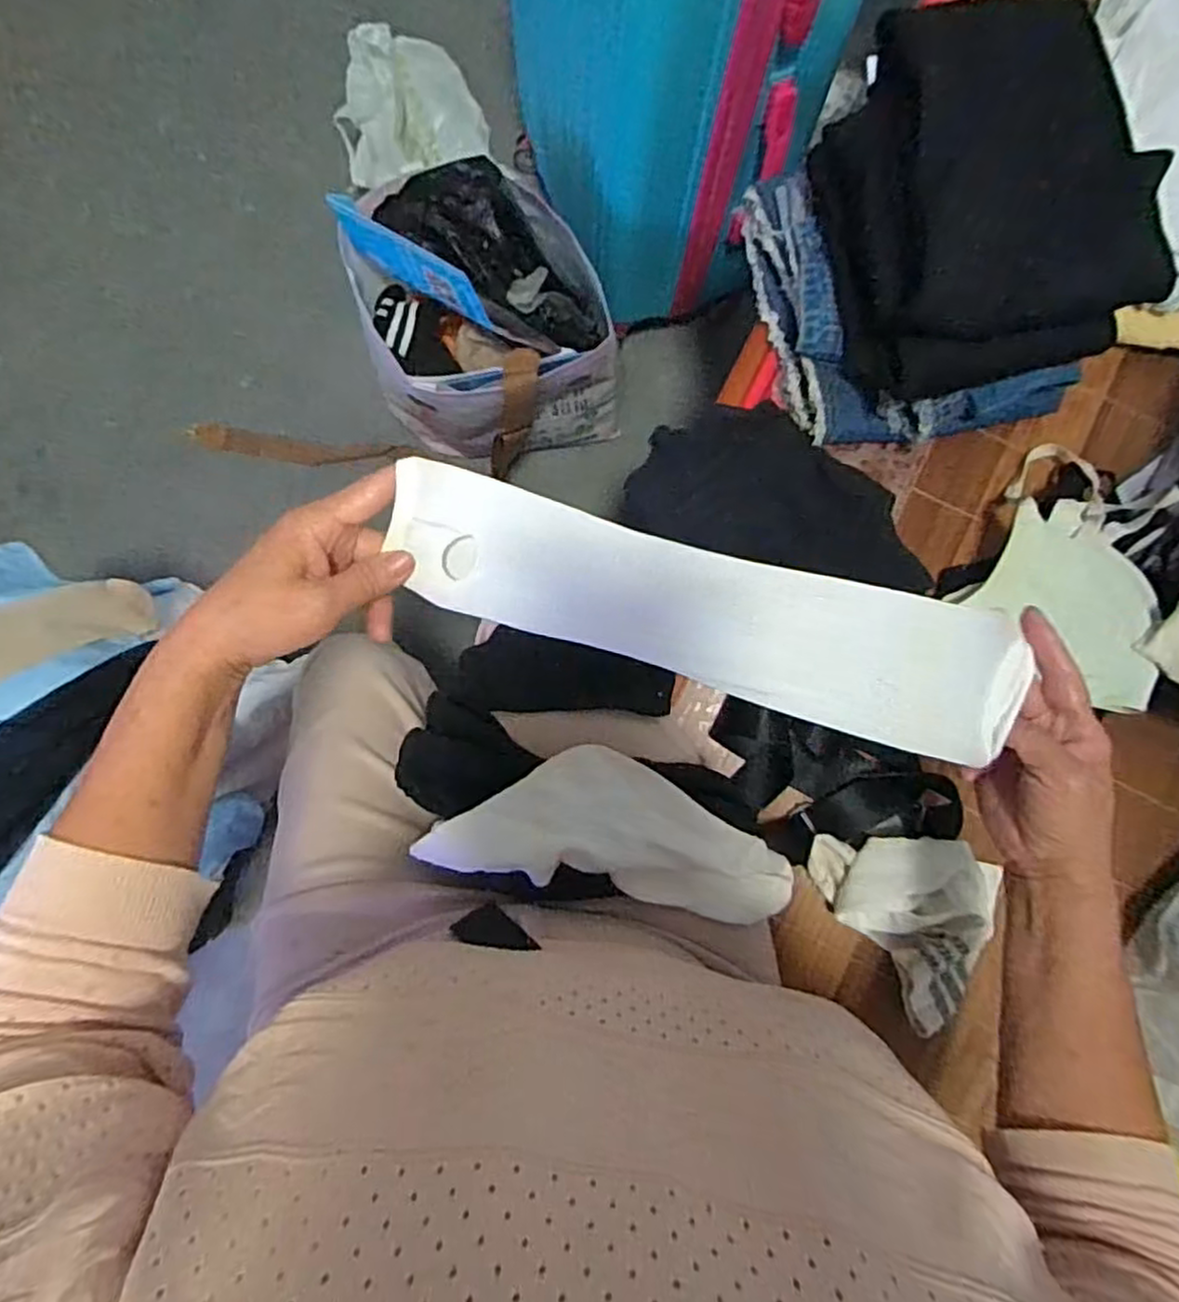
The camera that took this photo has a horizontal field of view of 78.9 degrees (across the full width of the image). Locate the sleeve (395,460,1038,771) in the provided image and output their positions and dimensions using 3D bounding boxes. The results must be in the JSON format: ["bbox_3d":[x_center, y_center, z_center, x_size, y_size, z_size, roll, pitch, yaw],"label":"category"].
[{"bbox_3d":[0.056,-0.024,0.398,0.355,0.041,0.079,16,83,-6],"label":"sleeve"}]

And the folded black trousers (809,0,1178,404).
[{"bbox_3d":[0.301,-0.336,0.543,0.188,0.124,0.229,-7,83,-1],"label":"folded black trousers"}]

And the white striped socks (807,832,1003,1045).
[{"bbox_3d":[0.261,0.230,0.584,0.137,0.040,0.152,-2,83,-1],"label":"white striped socks"}]

